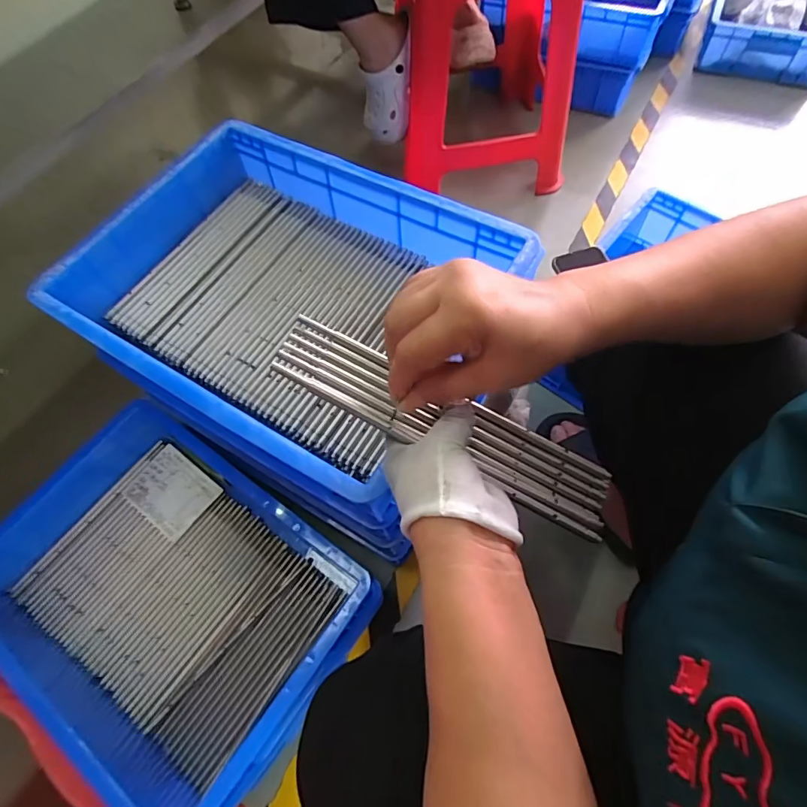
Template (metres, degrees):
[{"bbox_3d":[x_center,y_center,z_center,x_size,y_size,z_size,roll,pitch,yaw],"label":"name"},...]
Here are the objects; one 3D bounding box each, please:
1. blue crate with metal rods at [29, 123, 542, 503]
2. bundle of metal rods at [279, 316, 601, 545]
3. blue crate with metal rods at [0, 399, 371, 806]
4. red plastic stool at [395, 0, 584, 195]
[{"bbox_3d":[-0.116,-0.114,0.483,0.389,0.097,0.305,29,68,17],"label":"blue crate with metal rods"},{"bbox_3d":[0.031,0.015,0.326,0.252,0.010,0.055,26,66,-4],"label":"bundle of metal rods"},{"bbox_3d":[-0.288,0.224,0.572,0.418,0.106,0.308,32,69,18],"label":"blue crate with metal rods"},{"bbox_3d":[0.168,-0.717,0.946,0.327,0.434,0.368,-1,63,3],"label":"red plastic stool"}]

